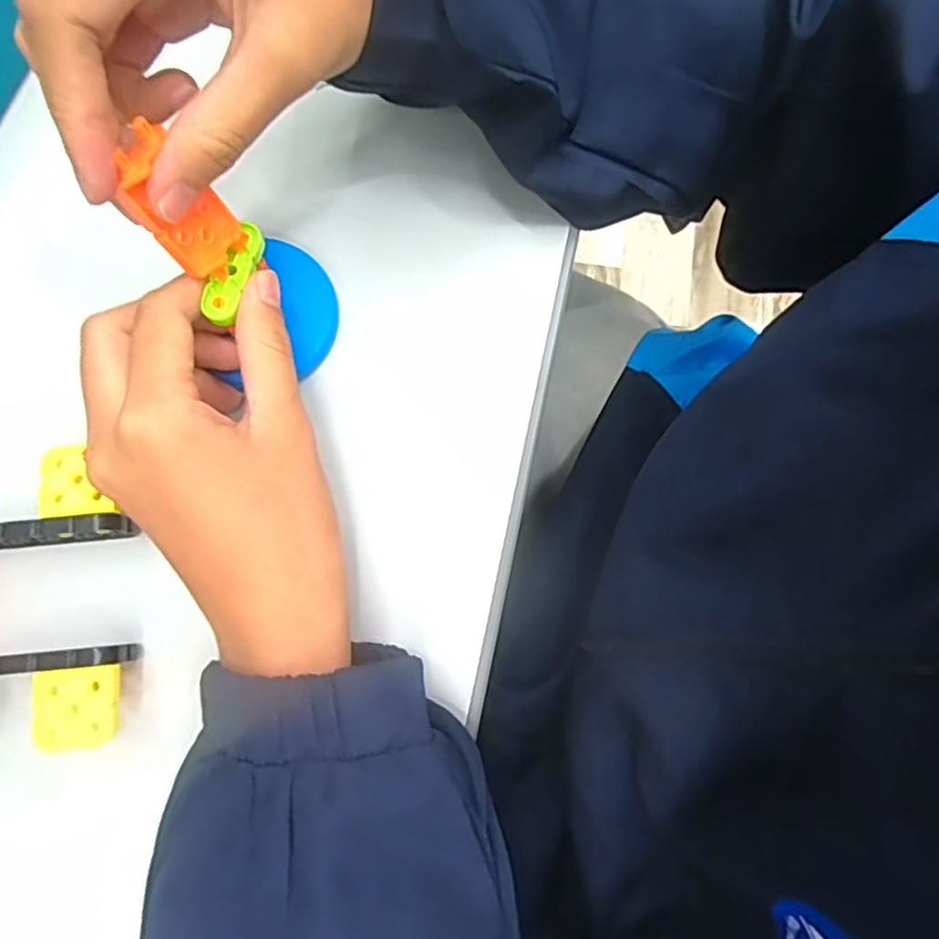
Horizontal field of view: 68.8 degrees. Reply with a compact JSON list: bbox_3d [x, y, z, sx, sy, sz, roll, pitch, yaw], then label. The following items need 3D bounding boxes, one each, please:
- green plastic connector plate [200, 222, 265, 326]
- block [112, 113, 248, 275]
[{"bbox_3d":[-0.081,-0.068,0.237,0.011,0.004,0.037,24,80,-20],"label":"green plastic connector plate"},{"bbox_3d":[-0.089,-0.082,0.214,0.008,0.046,0.026,17,77,23],"label":"block"}]

